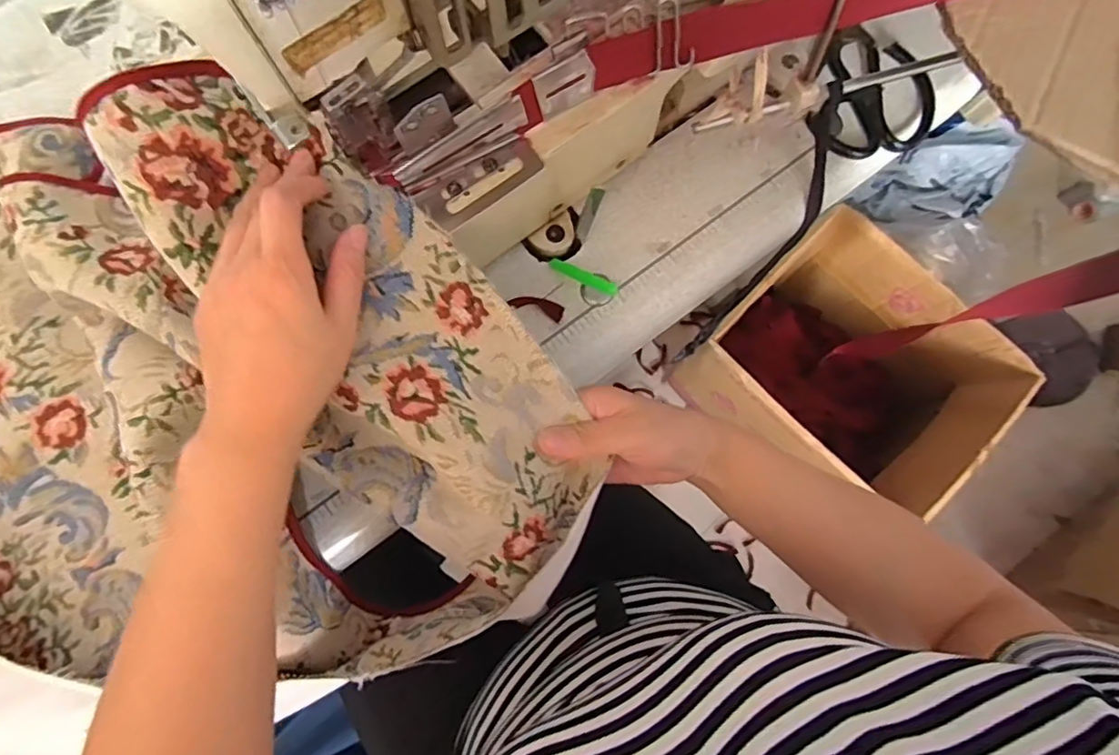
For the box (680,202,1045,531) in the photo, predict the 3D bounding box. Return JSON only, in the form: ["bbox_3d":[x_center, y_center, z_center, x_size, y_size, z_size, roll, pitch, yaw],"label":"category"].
[{"bbox_3d":[0.473,0.015,0.944,0.418,0.285,0.329,43,81,7],"label":"box"}]

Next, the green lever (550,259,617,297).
[{"bbox_3d":[0.017,-0.073,0.413,0.067,0.007,0.008,33,78,37],"label":"green lever"}]

